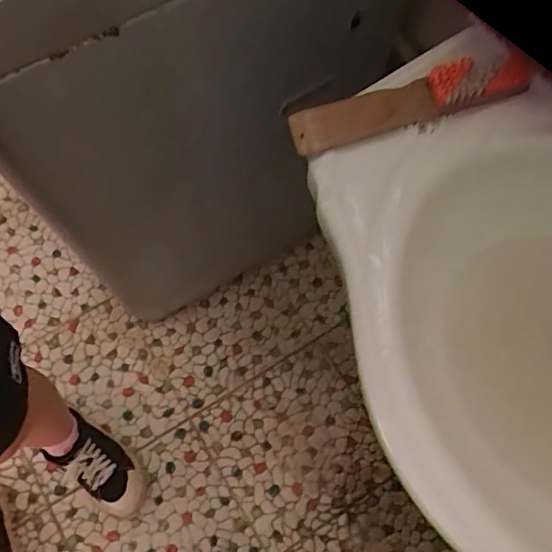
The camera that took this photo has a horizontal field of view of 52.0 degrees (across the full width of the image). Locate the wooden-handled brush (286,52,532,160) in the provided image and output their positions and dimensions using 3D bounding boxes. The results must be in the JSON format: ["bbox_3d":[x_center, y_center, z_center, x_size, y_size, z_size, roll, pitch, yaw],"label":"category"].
[{"bbox_3d":[0.110,-0.146,0.464,0.199,0.041,0.045,-13,71,-4],"label":"wooden-handled brush"}]

